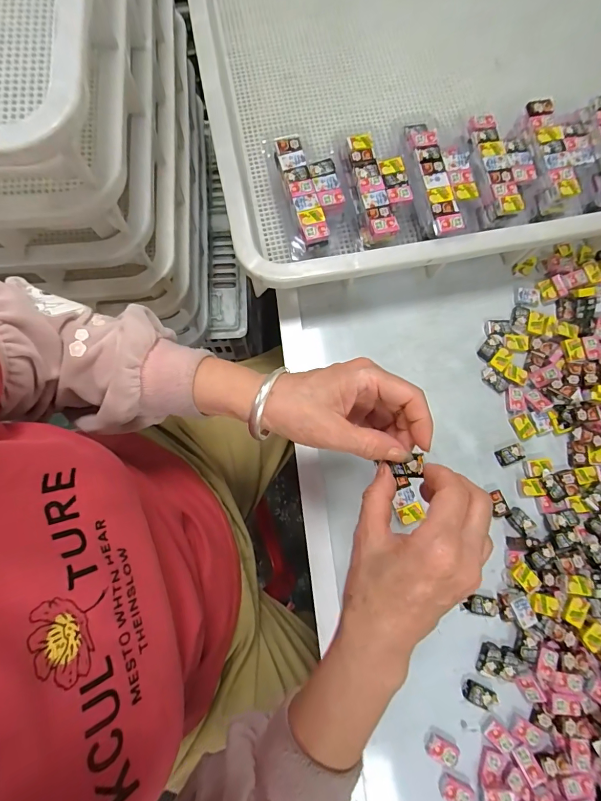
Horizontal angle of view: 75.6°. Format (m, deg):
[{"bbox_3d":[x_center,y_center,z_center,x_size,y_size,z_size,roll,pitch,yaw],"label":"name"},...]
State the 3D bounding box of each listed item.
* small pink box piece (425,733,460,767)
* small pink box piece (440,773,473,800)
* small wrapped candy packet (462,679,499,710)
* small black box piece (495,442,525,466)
[{"bbox_3d":[0.129,0.317,0.350,0.030,0.008,0.018,23,79,3],"label":"small pink box piece"},{"bbox_3d":[0.138,0.347,0.343,0.028,0.007,0.018,25,79,3],"label":"small pink box piece"},{"bbox_3d":[0.168,0.276,0.362,0.032,0.005,0.018,26,79,4],"label":"small wrapped candy packet"},{"bbox_3d":[0.223,0.058,0.410,0.027,0.007,0.017,-20,80,-5],"label":"small black box piece"}]

